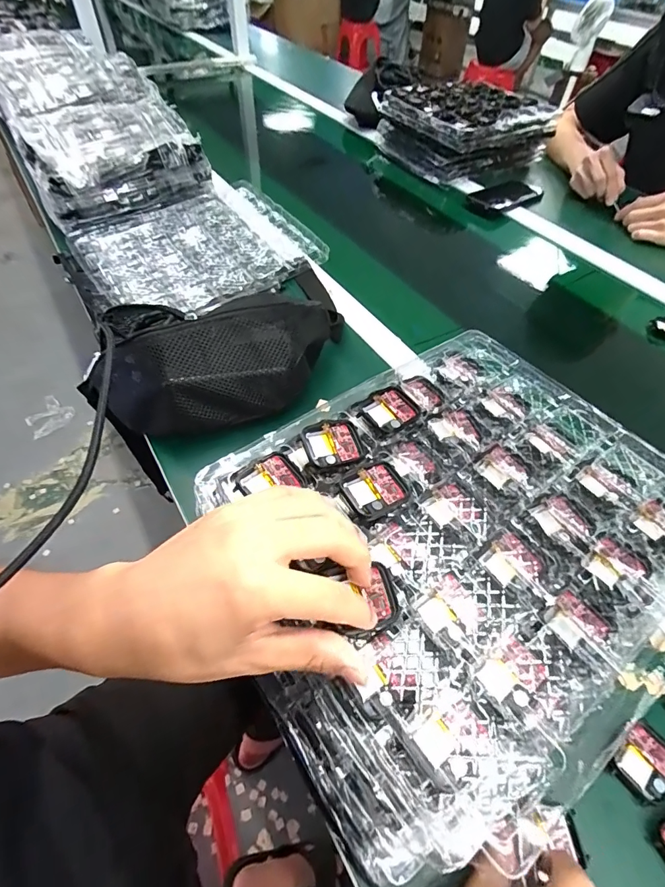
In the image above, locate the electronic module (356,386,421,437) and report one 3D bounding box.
[{"bbox_3d":[0.046,-0.026,0.345,0.047,0.006,0.036,-27,58,-20],"label":"electronic module"}]

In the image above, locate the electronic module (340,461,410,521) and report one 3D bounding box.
[{"bbox_3d":[0.031,0.032,0.301,0.041,0.005,0.036,-25,57,-19],"label":"electronic module"}]

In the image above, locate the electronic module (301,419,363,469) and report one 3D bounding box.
[{"bbox_3d":[0.001,0.001,0.323,0.043,0.009,0.035,-15,54,-13],"label":"electronic module"}]

